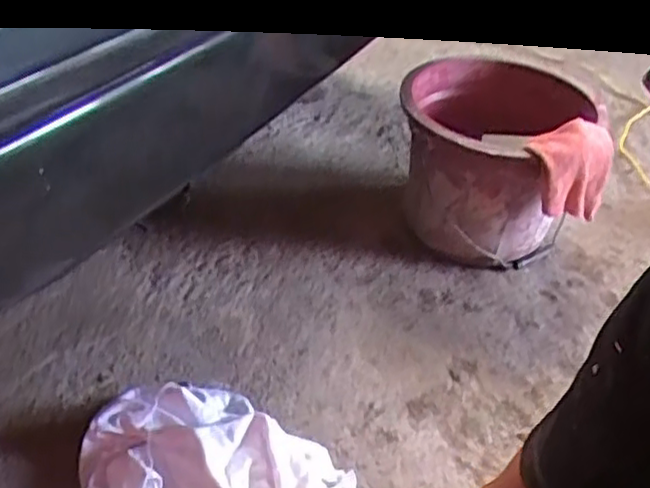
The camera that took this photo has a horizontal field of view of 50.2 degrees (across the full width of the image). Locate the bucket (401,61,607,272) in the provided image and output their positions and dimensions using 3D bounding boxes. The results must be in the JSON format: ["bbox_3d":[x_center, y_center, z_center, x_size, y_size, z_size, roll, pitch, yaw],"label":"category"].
[{"bbox_3d":[0.230,-0.119,0.997,0.239,0.225,0.248,1,37,-1],"label":"bucket"}]

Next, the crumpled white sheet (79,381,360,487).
[{"bbox_3d":[-0.111,0.227,0.700,0.257,0.055,0.195,24,42,27],"label":"crumpled white sheet"}]

